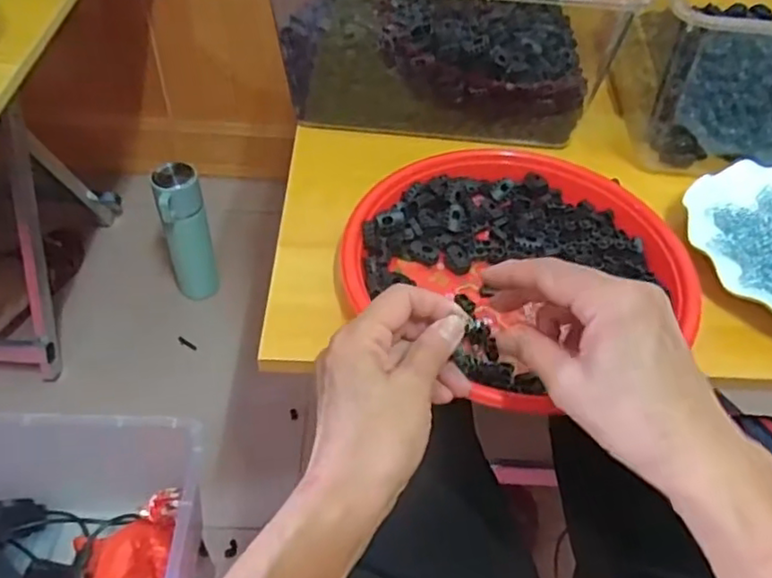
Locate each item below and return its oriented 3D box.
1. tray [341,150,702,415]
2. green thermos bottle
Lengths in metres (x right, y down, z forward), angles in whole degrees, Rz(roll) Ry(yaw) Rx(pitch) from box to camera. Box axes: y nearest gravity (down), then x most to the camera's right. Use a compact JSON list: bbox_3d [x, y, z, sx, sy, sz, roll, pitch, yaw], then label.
[{"bbox_3d":[0.090,-0.023,0.466,0.227,0.032,0.217,2,49,-2],"label":"tray"},{"bbox_3d":[-0.307,-0.079,1.020,0.069,0.240,0.064,-14,52,-16],"label":"green thermos bottle"}]

